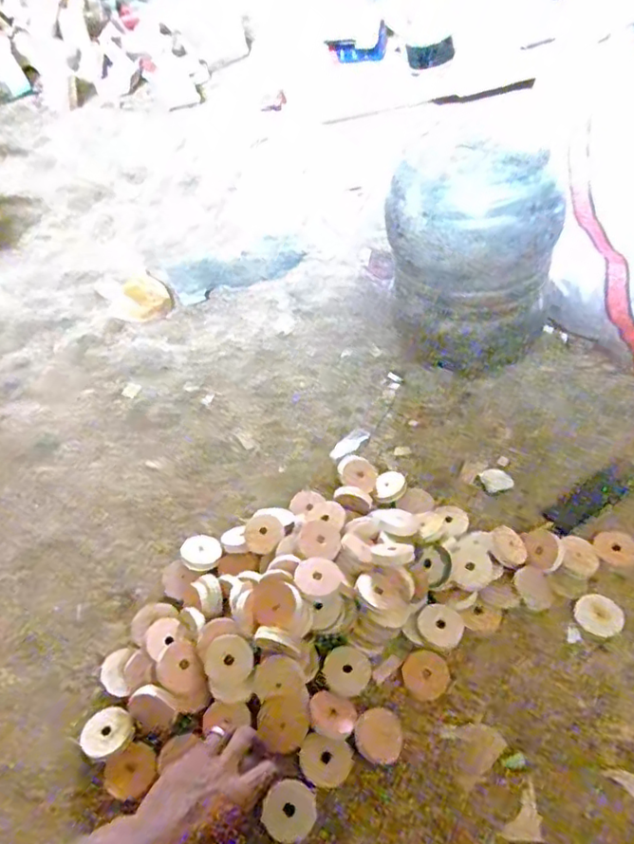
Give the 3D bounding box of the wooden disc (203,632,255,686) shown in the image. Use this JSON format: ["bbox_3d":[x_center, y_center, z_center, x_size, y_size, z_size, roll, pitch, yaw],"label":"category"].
[{"bbox_3d":[-0.092,0.250,0.635,0.050,0.004,0.049,-2,72,5],"label":"wooden disc"}]

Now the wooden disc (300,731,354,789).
[{"bbox_3d":[0.009,0.343,0.609,0.053,0.004,0.045,20,50,-4],"label":"wooden disc"}]

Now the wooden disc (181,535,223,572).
[{"bbox_3d":[-0.143,0.160,0.754,0.051,0.012,0.058,15,29,-23],"label":"wooden disc"}]

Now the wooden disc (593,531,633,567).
[{"bbox_3d":[0.365,0.154,0.736,0.050,0.004,0.046,-2,49,2],"label":"wooden disc"}]

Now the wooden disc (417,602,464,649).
[{"bbox_3d":[0.140,0.230,0.683,0.050,0.004,0.044,28,72,10],"label":"wooden disc"}]

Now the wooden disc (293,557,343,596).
[{"bbox_3d":[0.001,0.170,0.668,0.053,0.009,0.042,-6,64,-21],"label":"wooden disc"}]

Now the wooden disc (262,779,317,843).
[{"bbox_3d":[-0.026,0.369,0.573,0.049,0.004,0.051,12,49,-14],"label":"wooden disc"}]

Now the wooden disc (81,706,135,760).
[{"bbox_3d":[-0.214,0.316,0.616,0.050,0.007,0.048,-2,49,2],"label":"wooden disc"}]

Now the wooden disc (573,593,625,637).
[{"bbox_3d":[0.319,0.219,0.683,0.048,0.004,0.043,23,75,32],"label":"wooden disc"}]

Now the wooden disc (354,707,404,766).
[{"bbox_3d":[0.065,0.329,0.633,0.049,0.011,0.051,-2,49,2],"label":"wooden disc"}]

